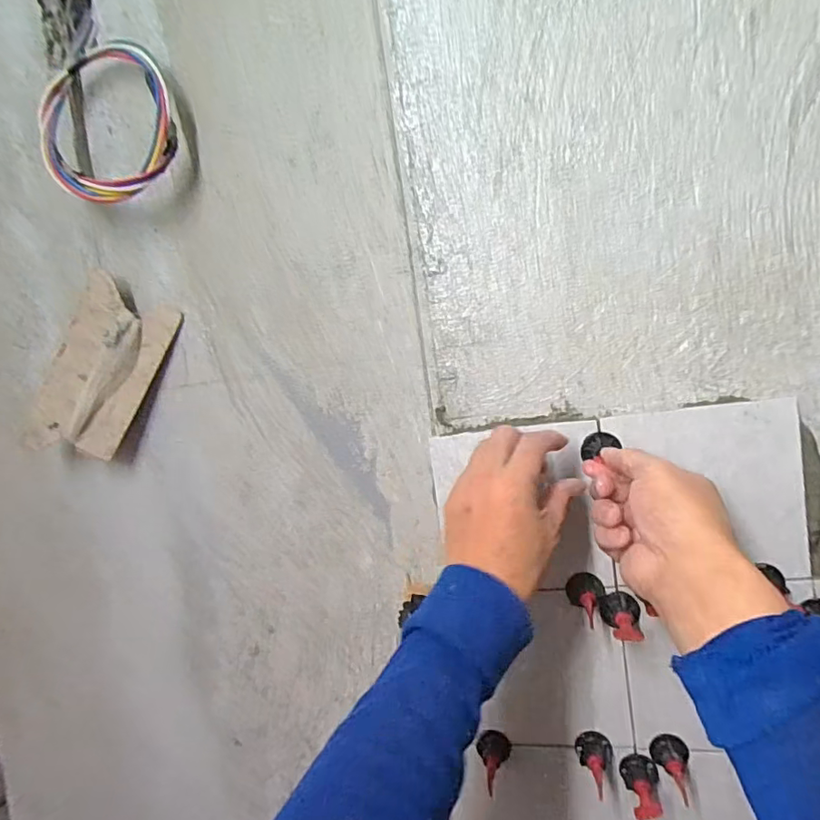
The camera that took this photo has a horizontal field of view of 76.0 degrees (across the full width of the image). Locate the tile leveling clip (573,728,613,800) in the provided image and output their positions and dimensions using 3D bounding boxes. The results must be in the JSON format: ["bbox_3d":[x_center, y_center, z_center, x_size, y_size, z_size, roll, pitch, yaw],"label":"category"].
[{"bbox_3d":[0.159,0.305,0.450,0.030,0.026,0.054,-7,5,17],"label":"tile leveling clip"}]

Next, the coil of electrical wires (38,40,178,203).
[{"bbox_3d":[-0.287,-0.274,0.500,0.130,0.152,0.029,-18,-8,8],"label":"coil of electrical wires"}]

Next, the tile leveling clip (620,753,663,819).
[{"bbox_3d":[0.199,0.324,0.452,0.030,0.026,0.044,-6,5,20],"label":"tile leveling clip"}]

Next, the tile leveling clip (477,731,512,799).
[{"bbox_3d":[0.078,0.317,0.476,0.029,0.028,0.041,-7,5,7],"label":"tile leveling clip"}]

